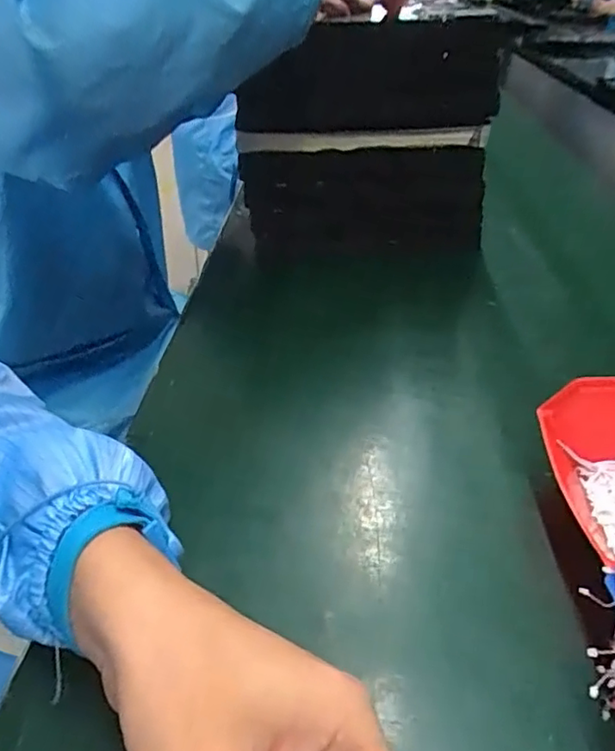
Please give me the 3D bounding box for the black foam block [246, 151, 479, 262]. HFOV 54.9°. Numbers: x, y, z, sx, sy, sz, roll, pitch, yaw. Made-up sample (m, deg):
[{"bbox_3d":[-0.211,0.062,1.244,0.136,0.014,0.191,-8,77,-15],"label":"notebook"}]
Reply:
[{"bbox_3d":[0.055,-0.172,0.599,0.229,0.108,0.029,6,36,8],"label":"black foam block"}]

